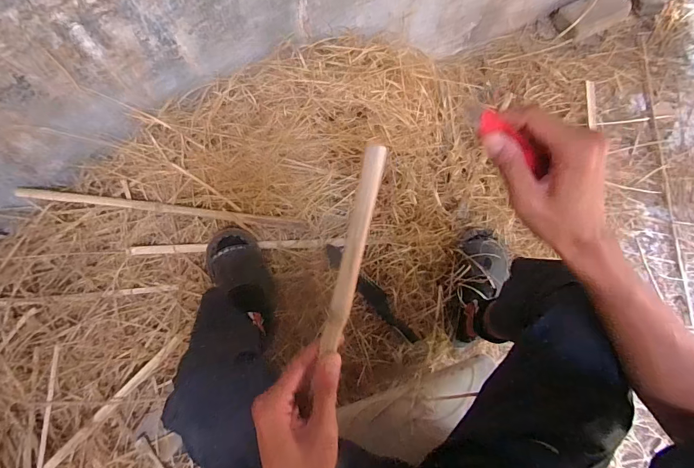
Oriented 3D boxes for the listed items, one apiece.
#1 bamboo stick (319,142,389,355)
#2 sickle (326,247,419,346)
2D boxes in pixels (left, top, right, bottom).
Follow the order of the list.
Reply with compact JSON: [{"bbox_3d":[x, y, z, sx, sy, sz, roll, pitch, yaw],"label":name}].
[{"bbox_3d":[0.006,0.016,0.332,0.019,0.007,0.183,14,100,7],"label":"bamboo stick"},{"bbox_3d":[0.051,0.137,0.874,0.049,0.034,0.295,-39,75,-9],"label":"sickle"}]

